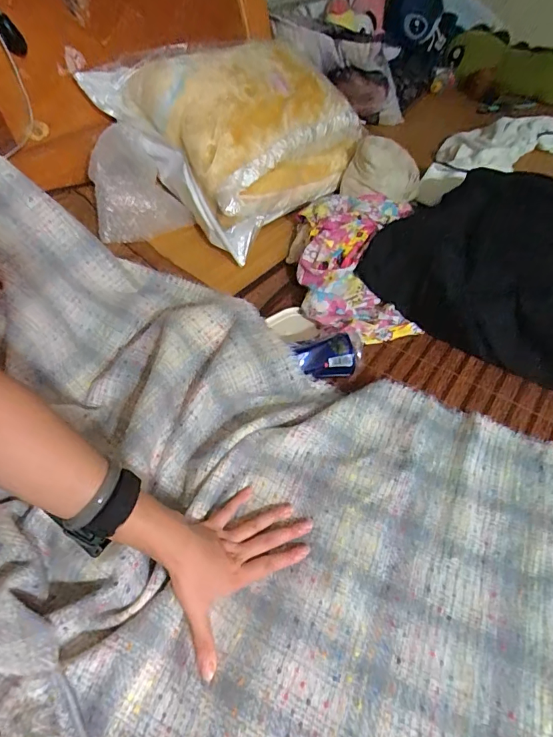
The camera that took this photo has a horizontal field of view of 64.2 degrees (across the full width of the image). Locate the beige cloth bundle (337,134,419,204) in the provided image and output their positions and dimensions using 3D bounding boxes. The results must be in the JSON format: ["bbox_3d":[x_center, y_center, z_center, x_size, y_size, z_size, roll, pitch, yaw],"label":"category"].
[{"bbox_3d":[0.217,-0.409,0.905,0.159,0.093,0.123,9,50,9],"label":"beige cloth bundle"}]

